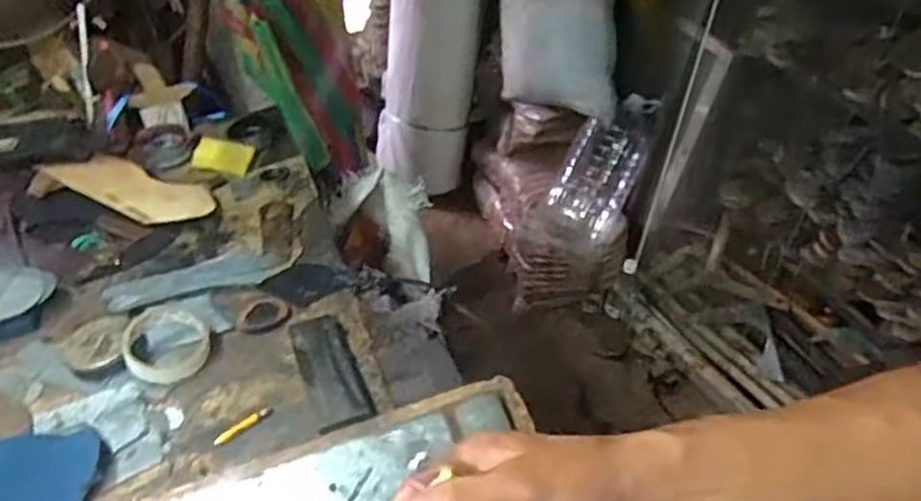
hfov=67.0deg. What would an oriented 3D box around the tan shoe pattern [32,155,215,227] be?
[{"bbox_3d":[-0.463,-0.092,0.981,0.221,0.015,0.102,22,38,9],"label":"tan shoe pattern"}]

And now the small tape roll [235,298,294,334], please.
[{"bbox_3d":[-0.225,0.074,0.797,0.061,0.011,0.050,-5,38,-8],"label":"small tape roll"}]

